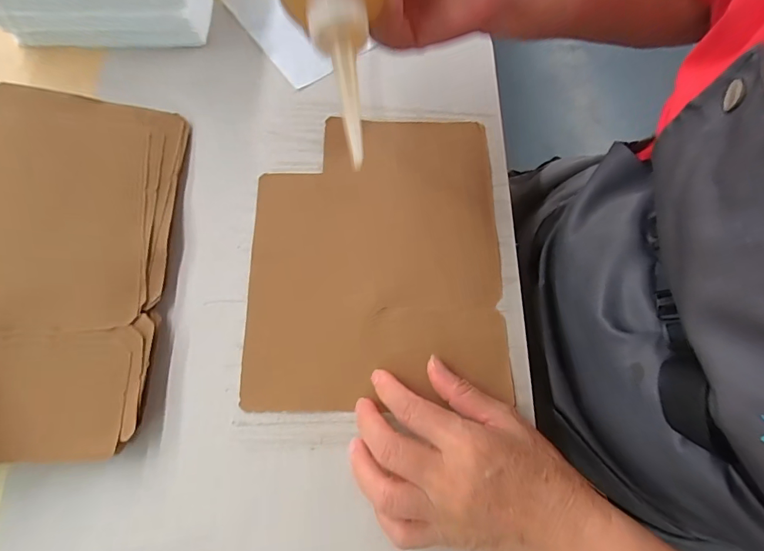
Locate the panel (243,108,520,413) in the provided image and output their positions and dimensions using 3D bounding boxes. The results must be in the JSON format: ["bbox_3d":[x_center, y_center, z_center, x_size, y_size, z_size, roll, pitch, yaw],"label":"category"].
[{"bbox_3d":[-0.005,-0.022,0.332,0.192,0.008,0.239,-1,71,-2],"label":"panel"}]

